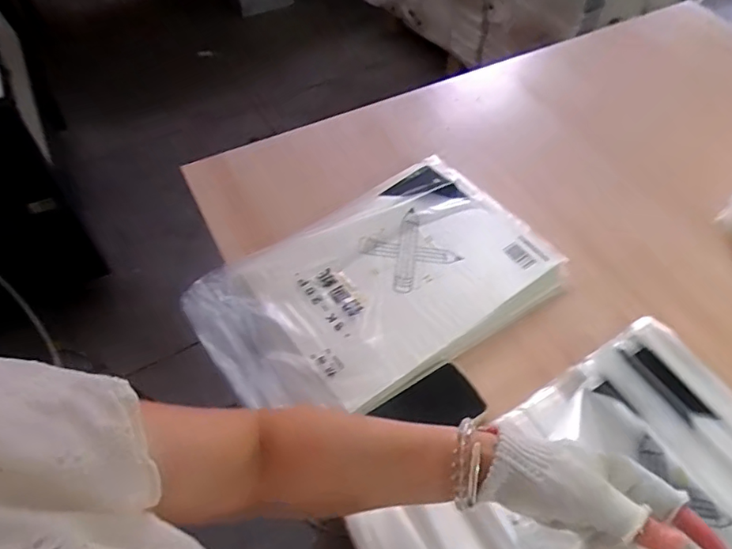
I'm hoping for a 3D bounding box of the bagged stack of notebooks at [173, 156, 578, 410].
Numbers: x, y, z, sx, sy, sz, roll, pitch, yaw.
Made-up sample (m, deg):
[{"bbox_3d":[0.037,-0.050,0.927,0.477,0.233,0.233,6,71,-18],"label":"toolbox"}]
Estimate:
[{"bbox_3d":[0.014,0.009,0.731,0.470,0.039,0.308,-32,60,-21],"label":"bagged stack of notebooks"}]

